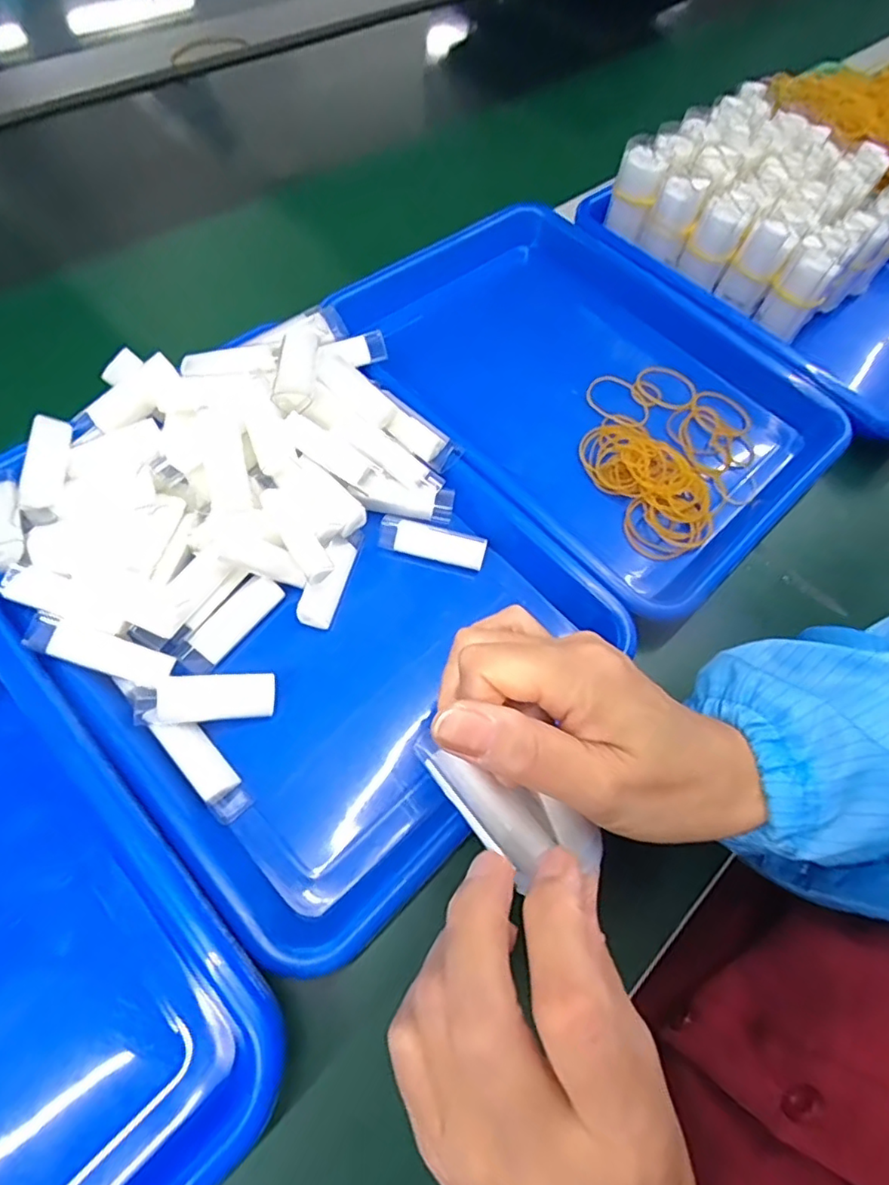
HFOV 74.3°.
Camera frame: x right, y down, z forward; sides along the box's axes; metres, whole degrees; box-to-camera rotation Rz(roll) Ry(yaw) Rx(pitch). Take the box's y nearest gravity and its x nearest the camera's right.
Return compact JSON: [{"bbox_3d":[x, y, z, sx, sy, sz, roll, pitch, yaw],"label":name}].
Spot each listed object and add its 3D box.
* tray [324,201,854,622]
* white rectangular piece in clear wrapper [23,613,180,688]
[{"bbox_3d":[0.094,-0.157,0.436,0.248,0.046,0.348,-40,73,-22],"label":"tray"},{"bbox_3d":[-0.170,0.029,0.289,0.067,0.007,0.019,22,65,-9],"label":"white rectangular piece in clear wrapper"}]

